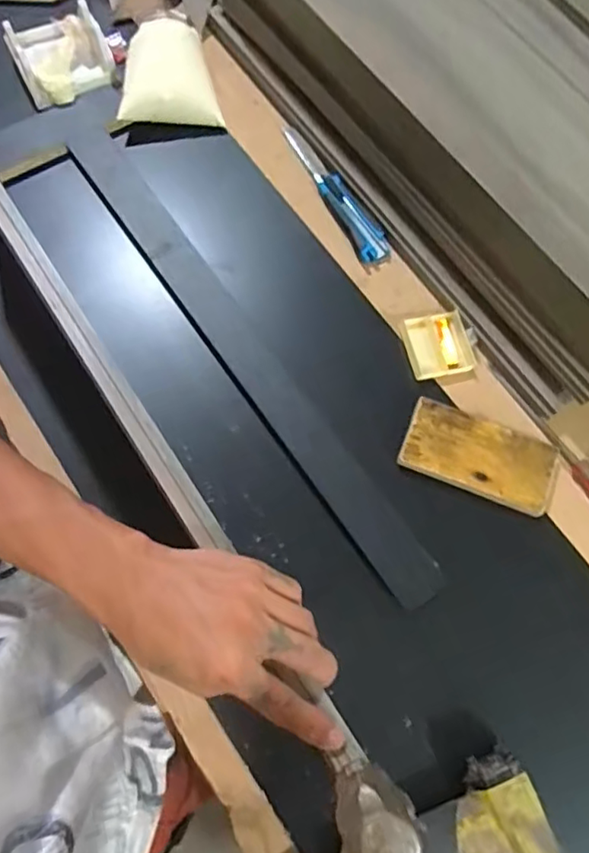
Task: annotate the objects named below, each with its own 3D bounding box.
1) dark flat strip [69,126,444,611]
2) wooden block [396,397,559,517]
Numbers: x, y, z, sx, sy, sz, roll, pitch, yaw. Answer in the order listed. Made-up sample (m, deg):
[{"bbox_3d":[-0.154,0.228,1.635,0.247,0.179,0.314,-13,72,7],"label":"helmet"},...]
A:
[{"bbox_3d":[-0.051,-0.081,0.643,0.057,0.018,0.637,-34,83,-21],"label":"dark flat strip"},{"bbox_3d":[0.192,0.029,0.600,0.156,0.013,0.079,22,72,5],"label":"wooden block"}]

